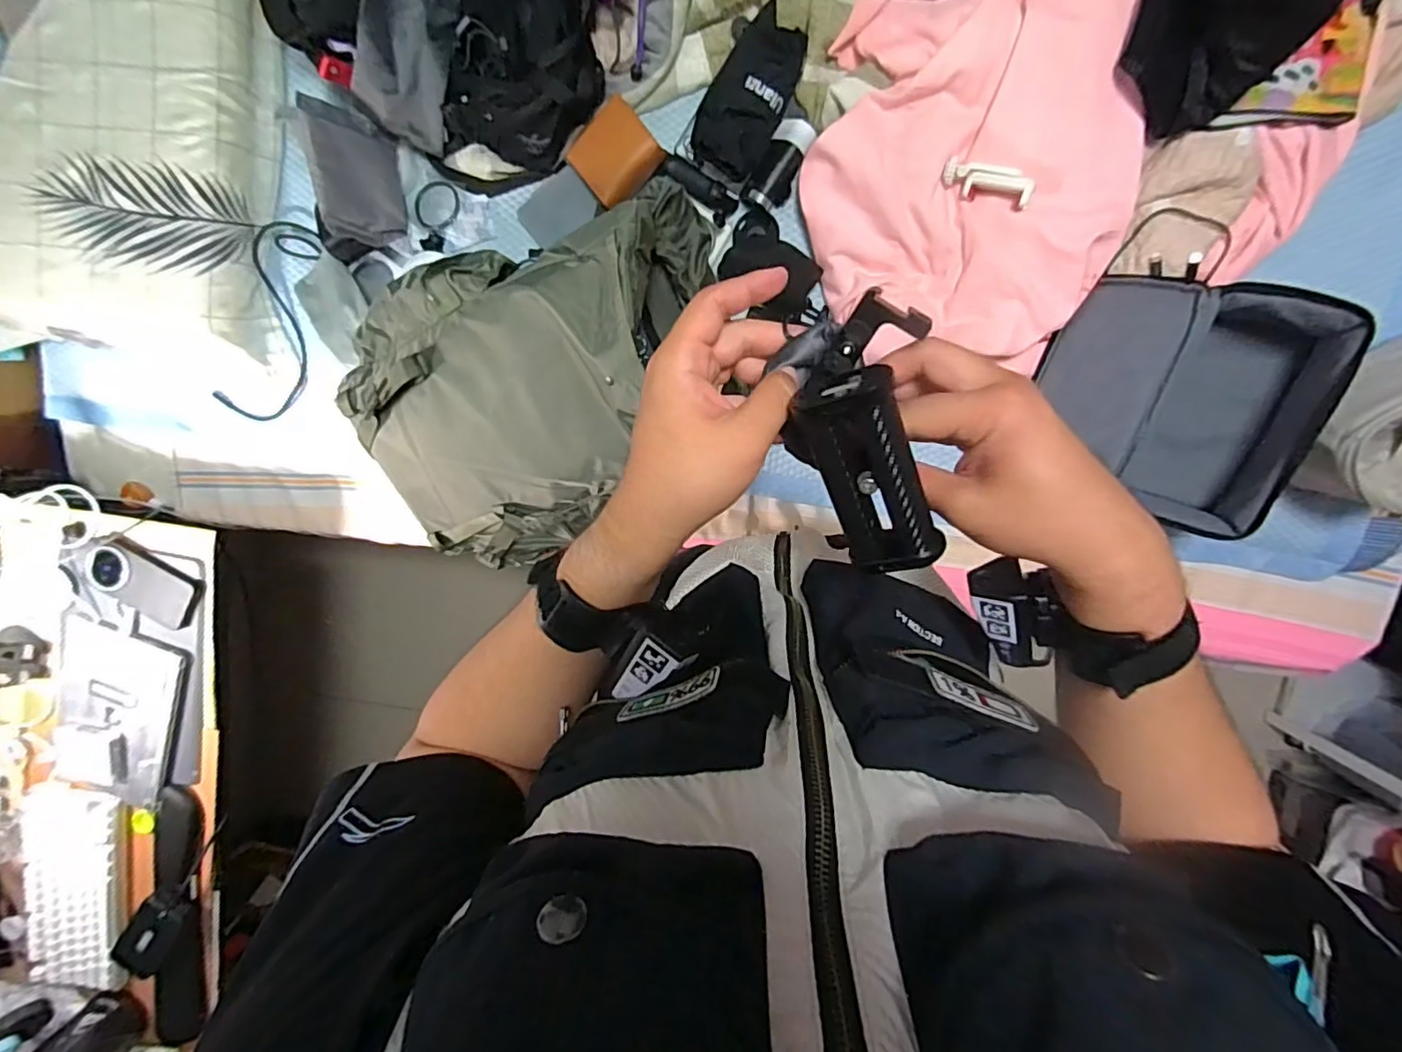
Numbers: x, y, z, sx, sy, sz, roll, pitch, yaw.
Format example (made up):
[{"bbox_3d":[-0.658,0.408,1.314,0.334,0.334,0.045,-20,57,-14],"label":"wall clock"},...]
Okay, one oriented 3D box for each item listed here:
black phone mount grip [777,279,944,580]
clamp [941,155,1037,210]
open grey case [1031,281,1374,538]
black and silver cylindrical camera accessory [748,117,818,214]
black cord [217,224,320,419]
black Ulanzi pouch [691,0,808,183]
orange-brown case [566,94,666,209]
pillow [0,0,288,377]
[{"bbox_3d":[0.089,-0.043,0.311,0.074,0.067,0.128,-6,122,17],"label":"black phone mount grip"},{"bbox_3d":[0.335,-0.402,0.699,0.104,0.023,0.034,27,100,20],"label":"clamp"},{"bbox_3d":[0.547,-0.144,0.702,0.257,0.155,0.251,25,99,2],"label":"open grey case"},{"bbox_3d":[0.101,-0.461,0.772,0.051,0.055,0.098,32,99,1],"label":"black and silver cylindrical camera accessory"},{"bbox_3d":[-0.629,-0.295,0.889,0.115,0.044,0.299,27,99,1],"label":"black cord"},{"bbox_3d":[0.060,-0.551,0.764,0.100,0.034,0.173,26,99,2],"label":"black Ulanzi pouch"},{"bbox_3d":[-0.112,-0.485,0.780,0.102,0.026,0.103,-40,92,9],"label":"orange-brown case"},{"bbox_3d":[-0.777,-0.561,0.813,0.410,0.114,0.697,13,99,4],"label":"pillow"}]

